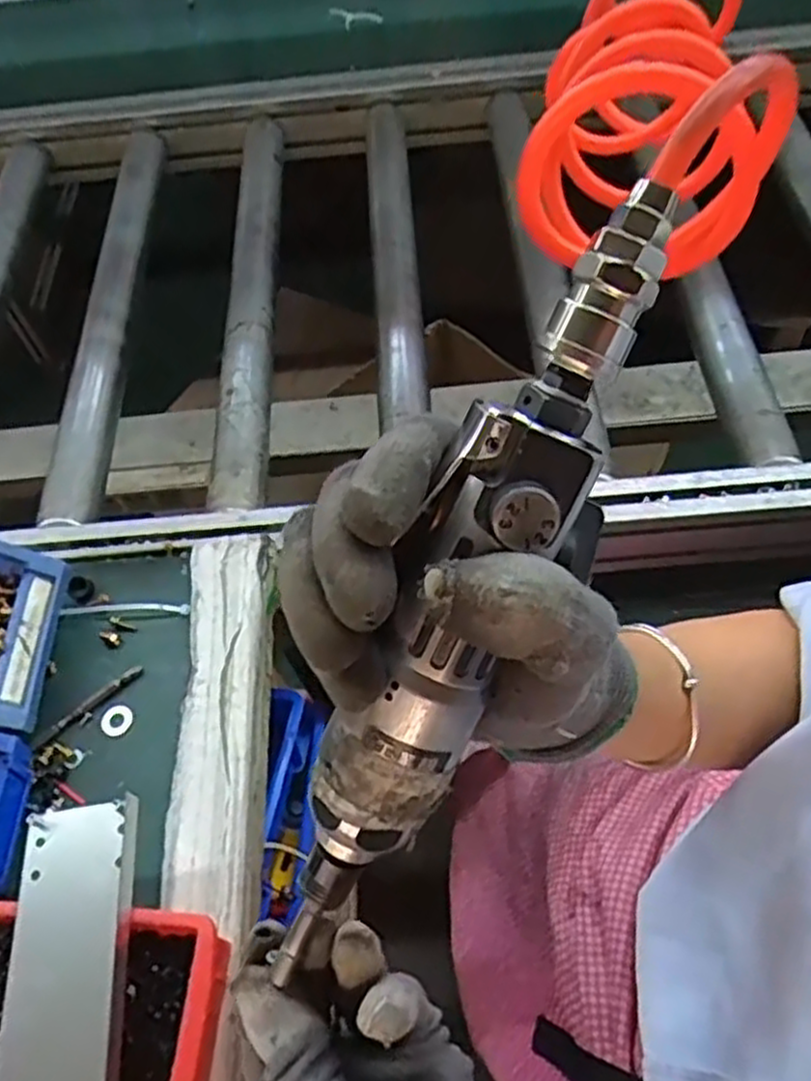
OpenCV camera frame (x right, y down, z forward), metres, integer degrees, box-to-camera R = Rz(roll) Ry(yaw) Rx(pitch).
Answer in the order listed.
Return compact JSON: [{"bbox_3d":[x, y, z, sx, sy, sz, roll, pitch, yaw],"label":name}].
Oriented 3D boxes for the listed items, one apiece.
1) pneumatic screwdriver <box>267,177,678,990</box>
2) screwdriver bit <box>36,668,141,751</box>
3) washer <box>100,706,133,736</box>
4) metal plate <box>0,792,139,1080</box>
[{"bbox_3d":[0.017,0.021,0.225,0.039,0.044,0.236,29,106,20],"label":"pneumatic screwdriver"},{"bbox_3d":[-0.212,0.110,0.517,0.079,0.006,0.008,-39,63,-18],"label":"screwdriver bit"},{"bbox_3d":[-0.192,0.120,0.514,0.020,0.004,0.021,-2,58,3],"label":"washer"},{"bbox_3d":[-0.167,0.223,0.380,0.063,0.007,0.178,-12,57,7],"label":"metal plate"}]

